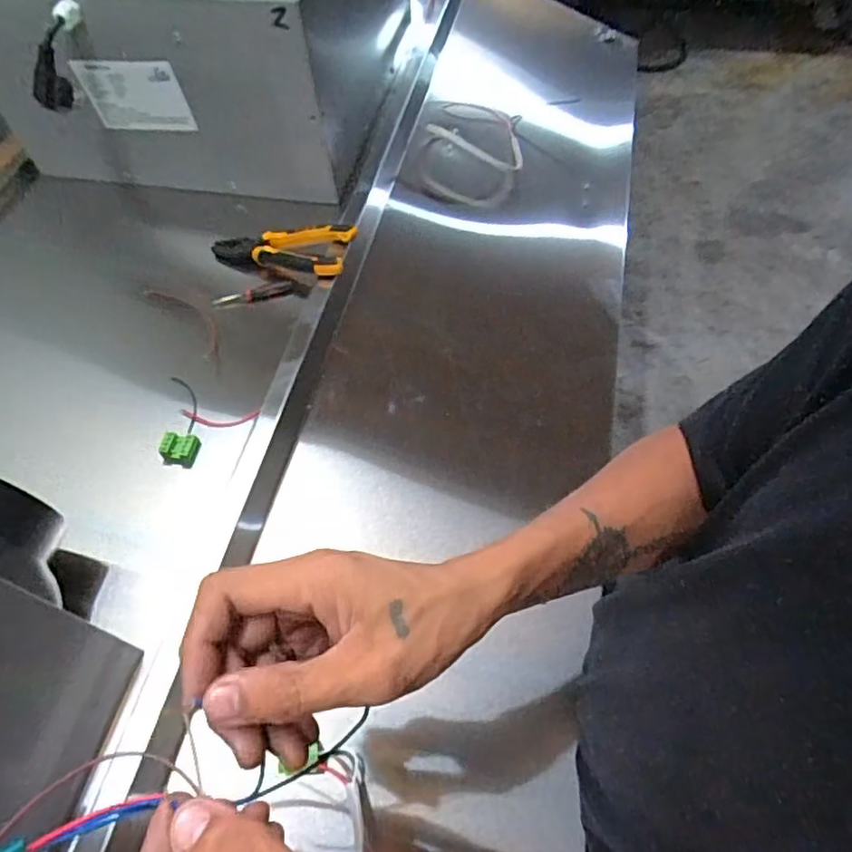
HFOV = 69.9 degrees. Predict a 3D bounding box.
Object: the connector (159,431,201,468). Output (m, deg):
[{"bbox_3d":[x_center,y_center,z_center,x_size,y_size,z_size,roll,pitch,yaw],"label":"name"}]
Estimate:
[{"bbox_3d":[-0.217,0.021,0.540,0.032,0.022,0.022,5,59,6],"label":"connector"}]

